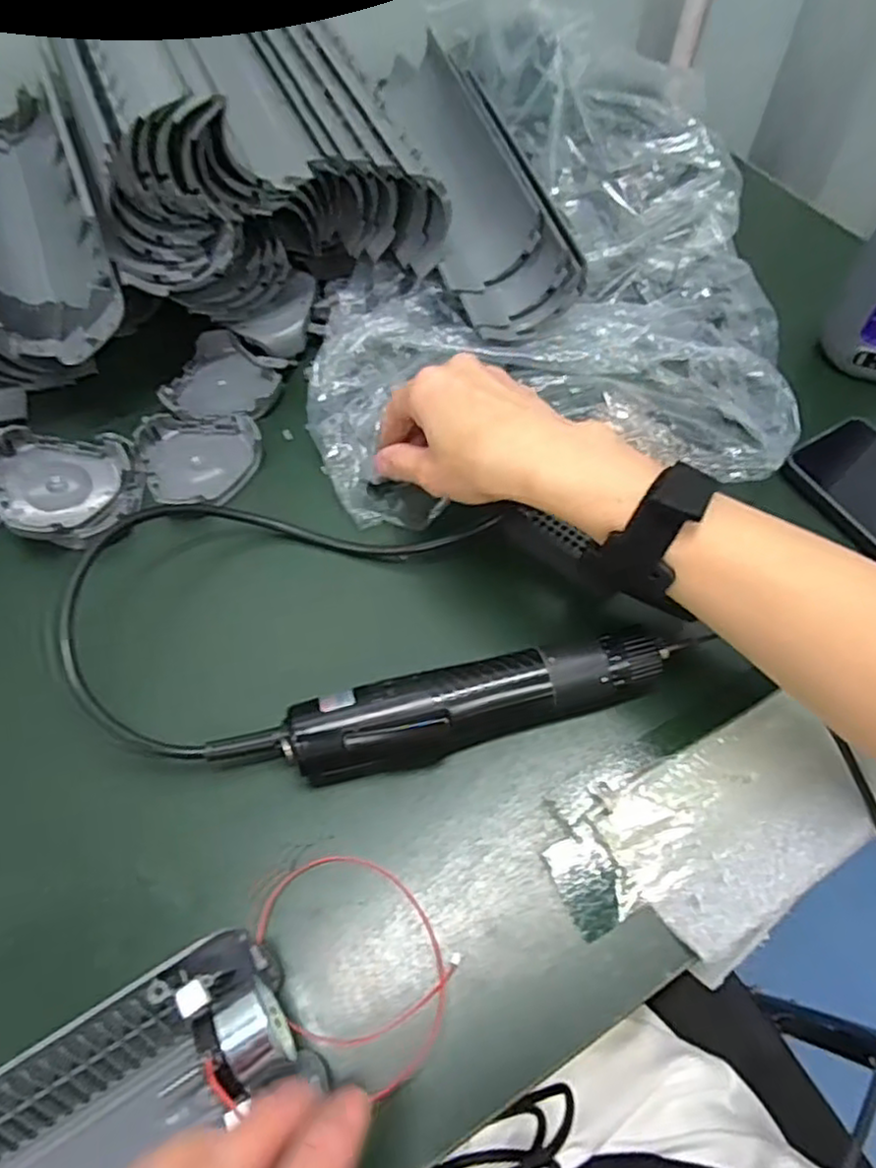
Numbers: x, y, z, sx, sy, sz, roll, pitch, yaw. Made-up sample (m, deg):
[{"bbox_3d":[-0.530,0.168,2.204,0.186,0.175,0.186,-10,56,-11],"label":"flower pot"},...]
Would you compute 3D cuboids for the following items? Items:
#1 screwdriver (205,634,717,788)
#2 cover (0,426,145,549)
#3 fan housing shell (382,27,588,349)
[{"bbox_3d":[0.012,0.064,0.361,0.242,0.033,0.041,-11,59,-6],"label":"screwdriver"},{"bbox_3d":[-0.234,-0.060,0.436,0.082,0.032,0.080,-9,59,-5],"label":"cover"},{"bbox_3d":[0.018,-0.300,0.512,0.087,0.071,0.253,-17,62,-9],"label":"fan housing shell"}]

